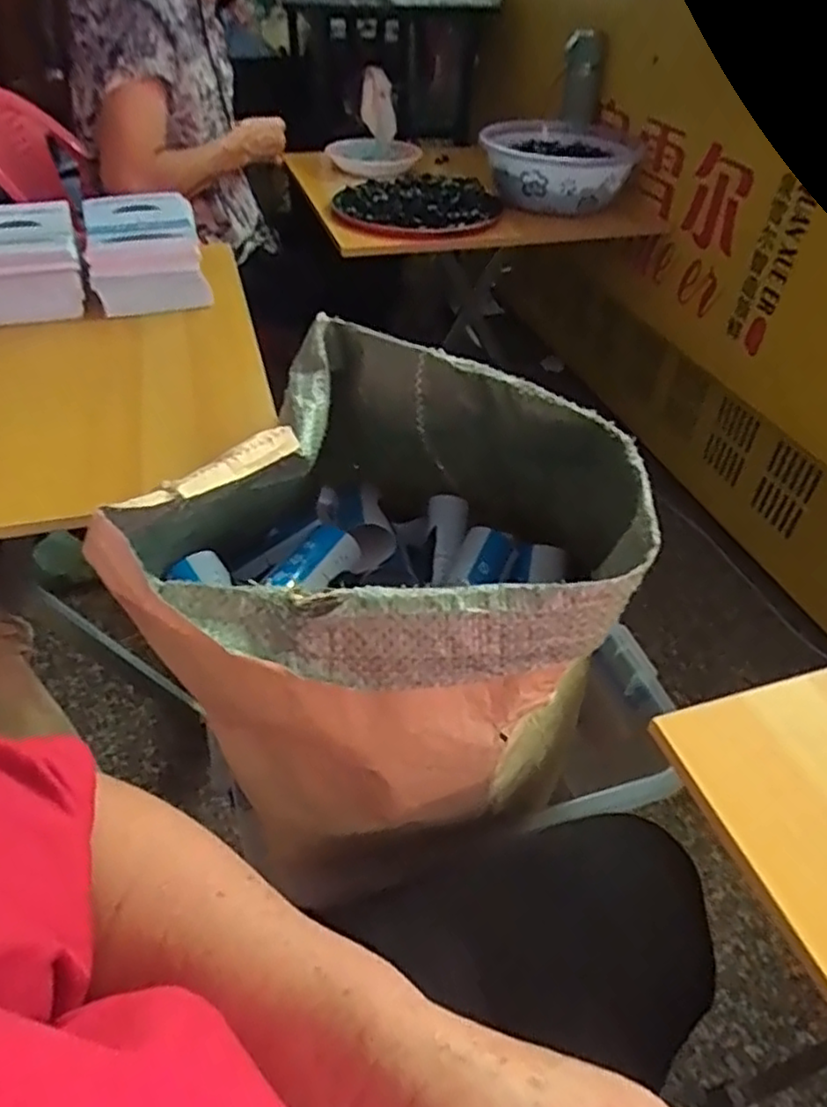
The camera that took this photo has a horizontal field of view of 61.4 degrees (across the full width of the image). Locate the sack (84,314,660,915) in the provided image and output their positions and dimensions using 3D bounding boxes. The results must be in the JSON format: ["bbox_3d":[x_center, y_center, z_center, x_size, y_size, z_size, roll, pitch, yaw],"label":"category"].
[{"bbox_3d":[-0.014,0.031,0.549,0.302,0.335,0.328,10,43,9],"label":"sack"}]

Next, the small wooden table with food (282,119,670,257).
[{"bbox_3d":[0.123,-0.659,1.274,0.624,0.154,0.285,-11,44,-14],"label":"small wooden table with food"}]

